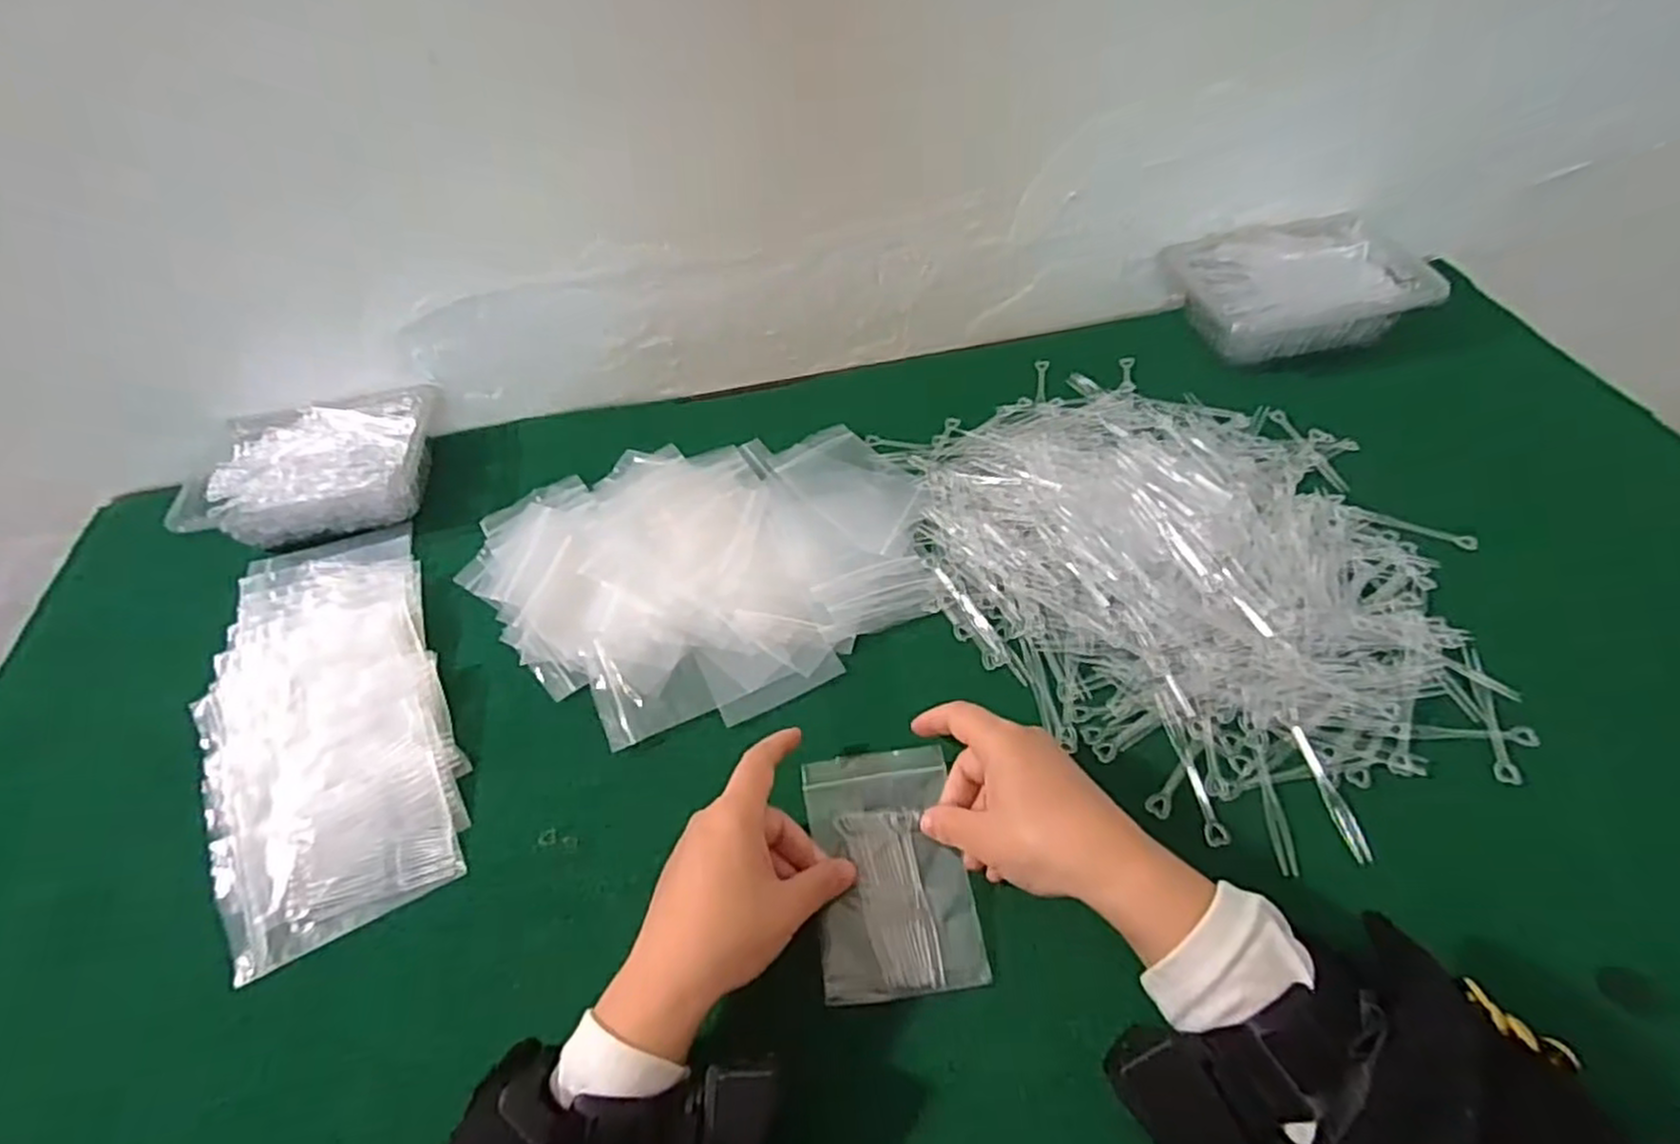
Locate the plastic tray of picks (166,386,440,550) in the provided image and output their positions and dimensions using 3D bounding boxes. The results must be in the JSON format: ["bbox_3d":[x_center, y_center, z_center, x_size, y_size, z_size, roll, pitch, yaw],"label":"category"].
[{"bbox_3d":[-0.414,-0.084,0.609,0.172,0.056,0.124,-9,52,-1],"label":"plastic tray of picks"}]

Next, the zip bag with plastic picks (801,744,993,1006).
[{"bbox_3d":[0.026,0.154,0.397,0.079,0.016,0.118,-8,52,0],"label":"zip bag with plastic picks"}]

